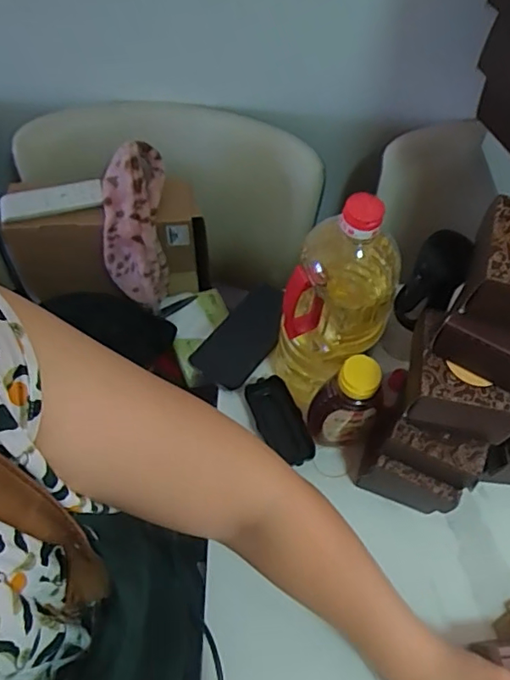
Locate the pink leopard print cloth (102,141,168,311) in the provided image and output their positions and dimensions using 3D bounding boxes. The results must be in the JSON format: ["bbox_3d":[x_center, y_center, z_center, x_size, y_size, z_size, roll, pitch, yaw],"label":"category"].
[{"bbox_3d":[-0.168,-0.151,0.754,0.082,0.229,0.073,0,20,-2],"label":"pink leopard print cloth"}]

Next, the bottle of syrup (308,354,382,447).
[{"bbox_3d":[0.095,0.072,0.587,0.066,0.151,0.048,5,61,1],"label":"bottle of syrup"}]

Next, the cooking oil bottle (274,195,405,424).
[{"bbox_3d":[0.081,-0.028,0.555,0.101,0.291,0.092,11,62,4],"label":"cooking oil bottle"}]

